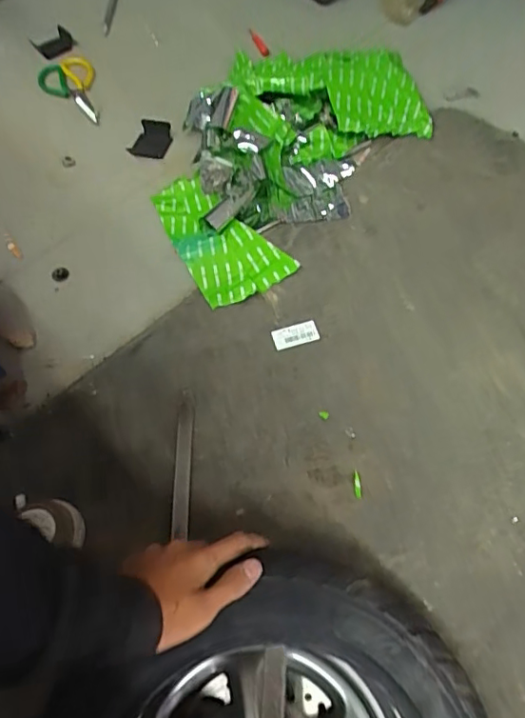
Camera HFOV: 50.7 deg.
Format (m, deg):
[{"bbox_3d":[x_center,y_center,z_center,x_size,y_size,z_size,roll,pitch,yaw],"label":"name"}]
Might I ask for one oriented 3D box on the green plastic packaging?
[{"bbox_3d":[0.016,-0.324,0.856,0.277,0.106,0.506,34,69,20],"label":"green plastic packaging"}]

